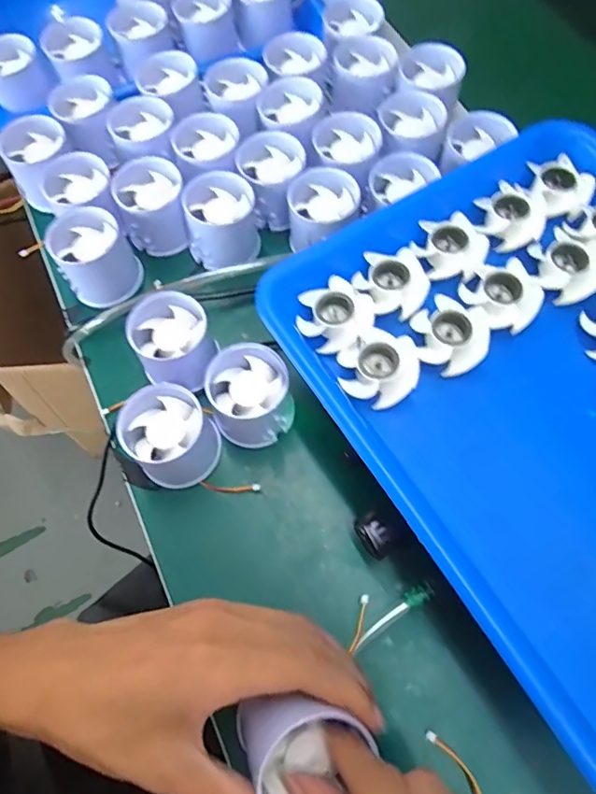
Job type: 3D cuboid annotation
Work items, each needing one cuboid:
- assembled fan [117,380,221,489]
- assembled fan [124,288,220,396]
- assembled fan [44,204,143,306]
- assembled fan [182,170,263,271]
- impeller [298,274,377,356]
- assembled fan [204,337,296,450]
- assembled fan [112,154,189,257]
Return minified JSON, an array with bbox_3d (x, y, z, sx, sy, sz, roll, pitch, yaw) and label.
[{"bbox_3d":[-0.082,0.027,0.338,0.054,0.049,0.052,-1,67,2],"label":"assembled fan"},{"bbox_3d":[-0.085,-0.036,0.362,0.051,0.046,0.054,-1,67,2],"label":"assembled fan"},{"bbox_3d":[-0.154,-0.104,0.403,0.054,0.059,0.053,-22,68,-7],"label":"assembled fan"},{"bbox_3d":[-0.058,-0.135,0.405,0.052,0.051,0.052,-13,67,-3],"label":"assembled fan"},{"bbox_3d":[0.022,-0.049,0.311,0.043,0.015,0.040,-1,67,2],"label":"impeller"},{"bbox_3d":[-0.031,0.001,0.347,0.052,0.052,0.052,-1,67,2],"label":"assembled fan"},{"bbox_3d":[-0.114,-0.151,0.415,0.047,0.051,0.053,-12,67,-3],"label":"assembled fan"}]

